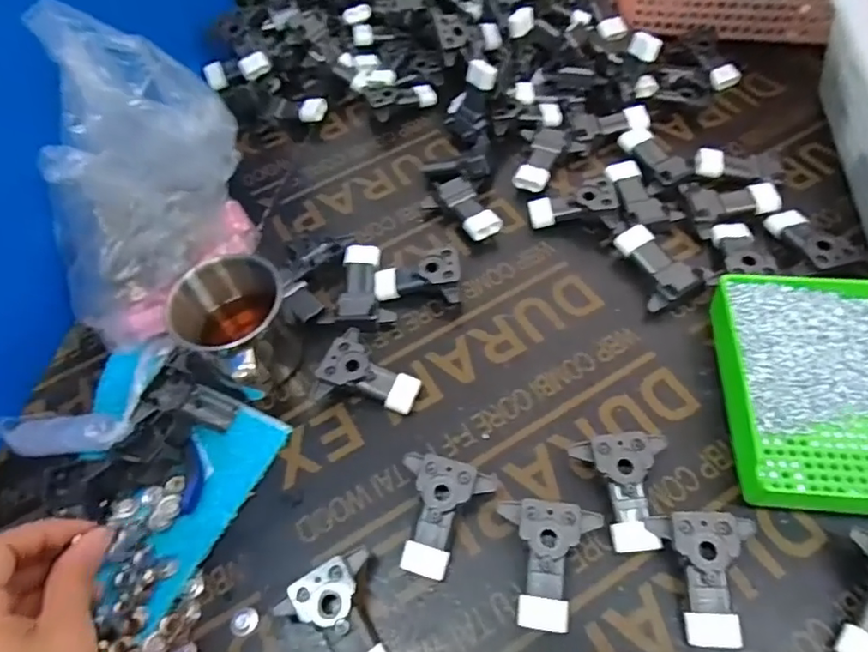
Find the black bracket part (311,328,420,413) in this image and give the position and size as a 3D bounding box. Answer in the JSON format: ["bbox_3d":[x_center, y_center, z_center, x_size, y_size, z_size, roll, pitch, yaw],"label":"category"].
[{"bbox_3d":[-0.042,0.032,0.395,0.064,0.029,0.055,13,59,13],"label":"black bracket part"}]

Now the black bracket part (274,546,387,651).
[{"bbox_3d":[-0.046,0.163,0.311,0.052,0.027,0.063,-32,60,-15],"label":"black bracket part"}]

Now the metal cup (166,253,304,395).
[{"bbox_3d":[-0.127,0.001,0.386,0.072,0.079,0.066,-2,56,3],"label":"metal cup"}]

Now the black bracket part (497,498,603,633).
[{"bbox_3d":[0.067,0.133,0.319,0.053,0.028,0.064,0,56,5],"label":"black bracket part"}]

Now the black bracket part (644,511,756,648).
[{"bbox_3d":[0.149,0.135,0.307,0.051,0.027,0.062,-1,56,4],"label":"black bracket part"}]

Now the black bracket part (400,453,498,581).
[{"bbox_3d":[0.003,0.114,0.338,0.053,0.029,0.064,11,58,12],"label":"black bracket part"}]

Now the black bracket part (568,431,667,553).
[{"bbox_3d":[0.112,0.098,0.337,0.053,0.027,0.062,-4,56,2],"label":"black bracket part"}]

